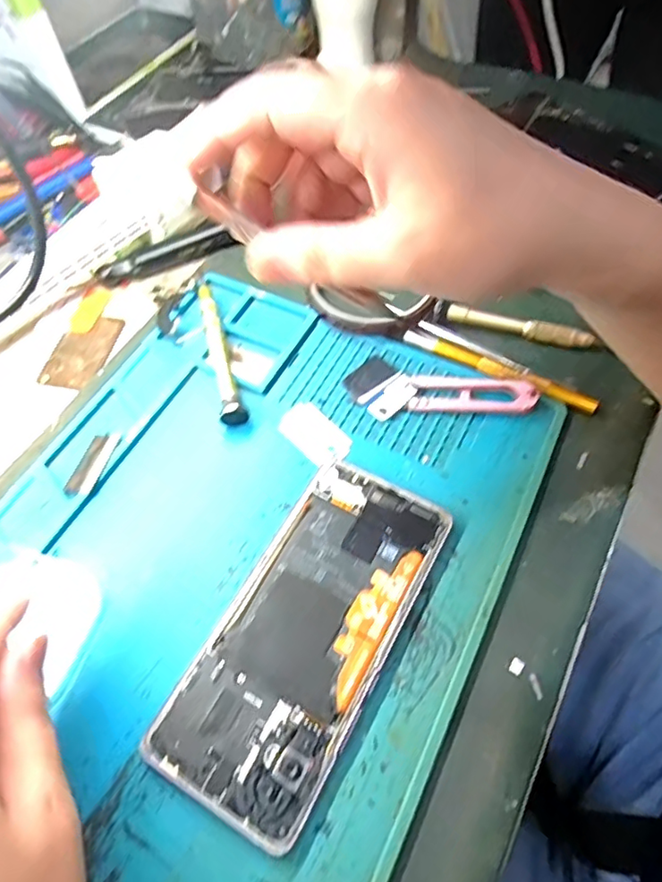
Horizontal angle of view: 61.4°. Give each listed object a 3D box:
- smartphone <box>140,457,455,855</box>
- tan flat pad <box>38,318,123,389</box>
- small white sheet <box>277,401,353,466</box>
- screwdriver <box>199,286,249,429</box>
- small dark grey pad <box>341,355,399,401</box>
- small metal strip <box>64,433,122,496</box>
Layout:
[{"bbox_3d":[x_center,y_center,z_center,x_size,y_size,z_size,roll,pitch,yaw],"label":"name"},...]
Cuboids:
[{"bbox_3d":[-0.009,0.083,0.254,0.072,0.007,0.157,26,63,16],"label":"smartphone"},{"bbox_3d":[-0.159,-0.058,0.356,0.038,0.004,0.056,10,60,8],"label":"tan flat pad"},{"bbox_3d":[-0.009,-0.005,0.310,0.026,0.004,0.043,-39,65,-19],"label":"small white sheet"},{"bbox_3d":[-0.067,-0.055,0.335,0.012,0.015,0.106,-14,60,-6],"label":"screwdriver"},{"bbox_3d":[0.023,-0.037,0.326,0.030,0.004,0.019,-37,64,-18],"label":"small dark grey pad"},{"bbox_3d":[-0.131,0.012,0.306,0.015,0.004,0.041,11,60,9],"label":"small metal strip"}]

